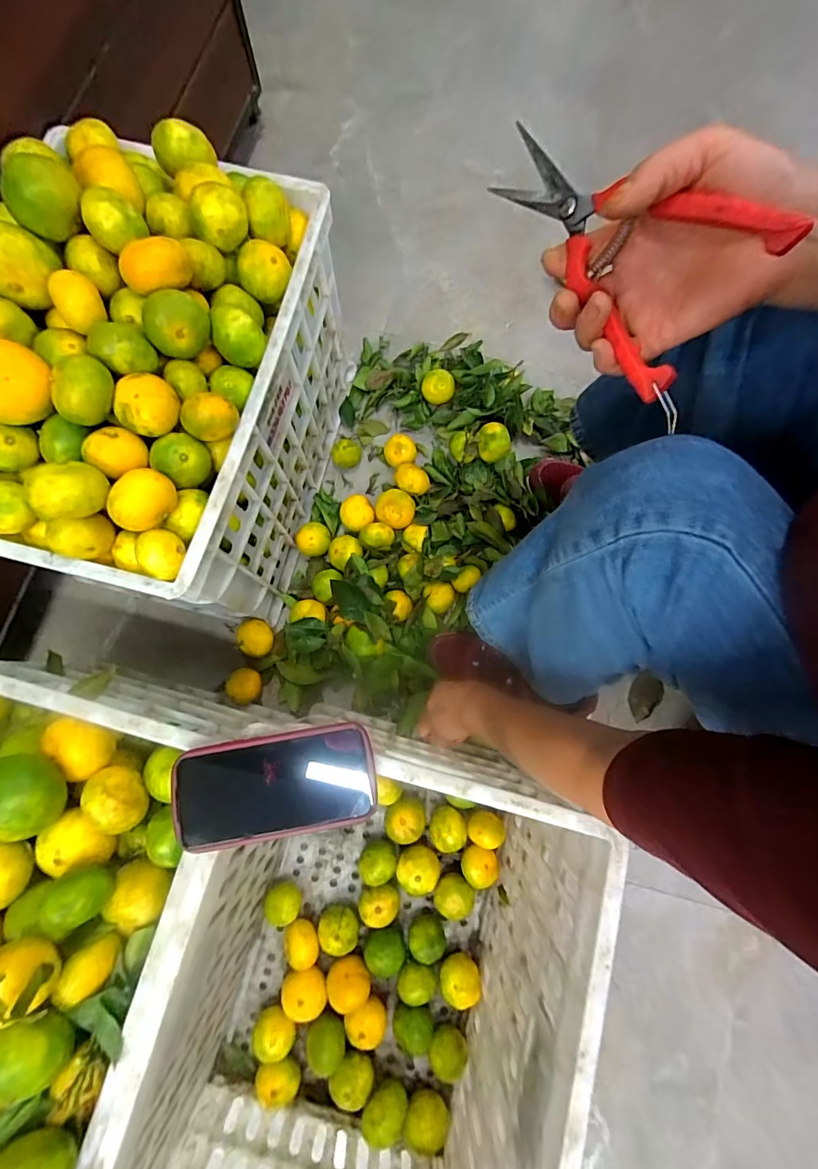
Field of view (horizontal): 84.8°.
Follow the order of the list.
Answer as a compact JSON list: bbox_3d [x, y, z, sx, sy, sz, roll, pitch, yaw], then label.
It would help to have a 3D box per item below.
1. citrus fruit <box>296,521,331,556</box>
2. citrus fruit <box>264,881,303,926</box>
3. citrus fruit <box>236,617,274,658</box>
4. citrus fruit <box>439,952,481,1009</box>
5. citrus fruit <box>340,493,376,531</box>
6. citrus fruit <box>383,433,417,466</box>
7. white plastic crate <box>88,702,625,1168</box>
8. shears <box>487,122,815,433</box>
[{"bbox_3d":[-0.154,-0.074,0.729,0.053,0.038,0.051,0,77,-1],"label":"citrus fruit"},{"bbox_3d":[-0.174,0.437,0.617,0.044,0.034,0.045,0,77,-1],"label":"citrus fruit"},{"bbox_3d":[-0.238,0.083,0.692,0.055,0.045,0.056,17,77,3],"label":"citrus fruit"},{"bbox_3d":[0.068,0.527,0.600,0.052,0.046,0.047,-11,78,-4],"label":"citrus fruit"},{"bbox_3d":[-0.085,-0.116,0.743,0.055,0.040,0.054,0,77,-1],"label":"citrus fruit"},{"bbox_3d":[-0.015,-0.220,0.764,0.055,0.044,0.049,5,77,0],"label":"citrus fruit"},{"bbox_3d":[-0.052,0.439,0.483,0.356,0.295,0.485,15,77,2],"label":"white plastic crate"},{"bbox_3d":[0.127,-0.204,0.264,0.014,0.092,0.207,-17,70,-39],"label":"shears"}]

